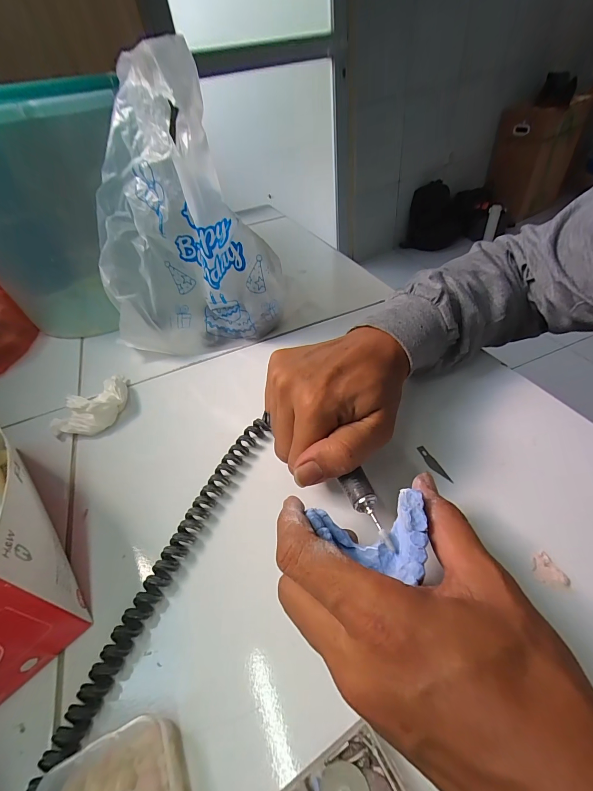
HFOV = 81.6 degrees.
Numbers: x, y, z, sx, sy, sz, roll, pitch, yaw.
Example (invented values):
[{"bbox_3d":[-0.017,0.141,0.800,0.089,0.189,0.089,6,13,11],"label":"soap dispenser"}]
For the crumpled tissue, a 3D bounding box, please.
[{"bbox_3d":[-0.193,0.010,0.334,0.047,0.029,0.082,24,52,29],"label":"crumpled tissue"}]

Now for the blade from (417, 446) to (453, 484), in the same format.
[{"bbox_3d":[0.106,0.053,0.266,0.008,0.004,0.036,-22,46,-5],"label":"blade"}]

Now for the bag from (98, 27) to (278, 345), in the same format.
[{"bbox_3d":[-0.107,-0.165,0.349,0.172,0.239,0.115,1,44,8],"label":"bag"}]

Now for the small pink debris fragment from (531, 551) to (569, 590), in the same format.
[{"bbox_3d":[0.149,0.105,0.204,0.017,0.004,0.018,-4,44,4],"label":"small pink debris fragment"}]

